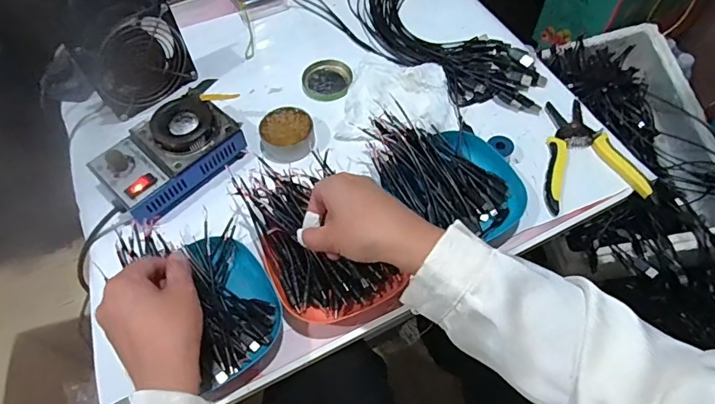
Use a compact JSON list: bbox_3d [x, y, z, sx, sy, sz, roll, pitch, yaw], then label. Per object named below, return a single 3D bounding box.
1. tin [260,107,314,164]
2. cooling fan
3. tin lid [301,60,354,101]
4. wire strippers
[{"bbox_3d":[-0.084,-0.082,0.563,0.061,0.028,0.062,-9,60,-4],"label":"tin"},{"bbox_3d":[-0.267,-0.173,0.565,0.118,0.116,0.027,-38,49,-22],"label":"cooling fan"},{"bbox_3d":[-0.040,-0.161,0.622,0.067,0.017,0.062,-10,60,-5],"label":"tin lid"},{"bbox_3d":[0.267,-0.057,0.541,0.108,0.017,0.154,1,60,2],"label":"wire strippers"}]

